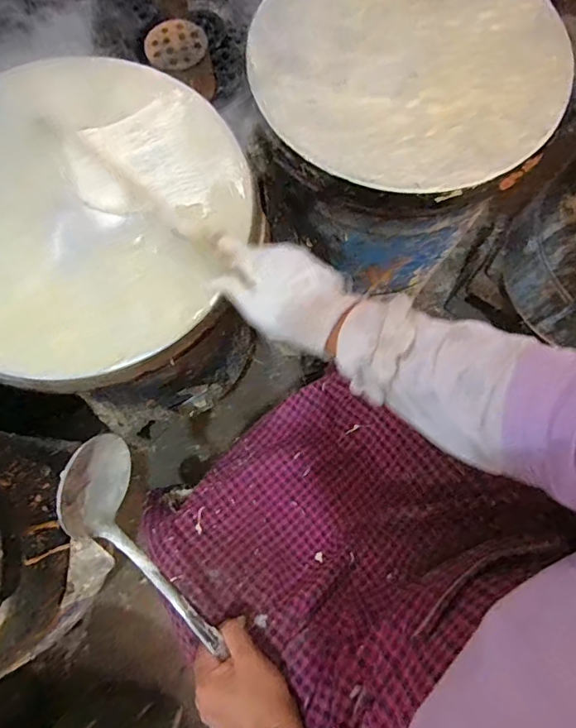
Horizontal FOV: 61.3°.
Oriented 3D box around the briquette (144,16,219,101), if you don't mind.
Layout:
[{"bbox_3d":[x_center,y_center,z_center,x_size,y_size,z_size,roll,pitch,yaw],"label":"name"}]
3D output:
[{"bbox_3d":[-0.173,-0.497,0.809,0.097,0.089,0.099,0,76,0],"label":"briquette"}]

